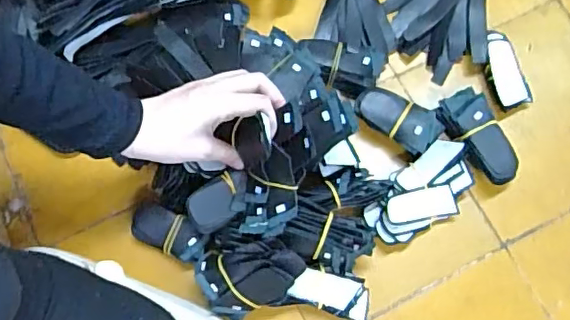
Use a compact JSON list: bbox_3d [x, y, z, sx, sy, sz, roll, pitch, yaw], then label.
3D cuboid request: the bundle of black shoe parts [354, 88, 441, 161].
[{"bbox_3d":[0.112,-0.041,0.560,0.082,0.028,0.044,39,77,11],"label":"bundle of black shoe parts"}]

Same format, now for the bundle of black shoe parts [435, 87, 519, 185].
[{"bbox_3d":[0.188,-0.020,0.552,0.045,0.032,0.099,-26,74,-7],"label":"bundle of black shoe parts"}]

